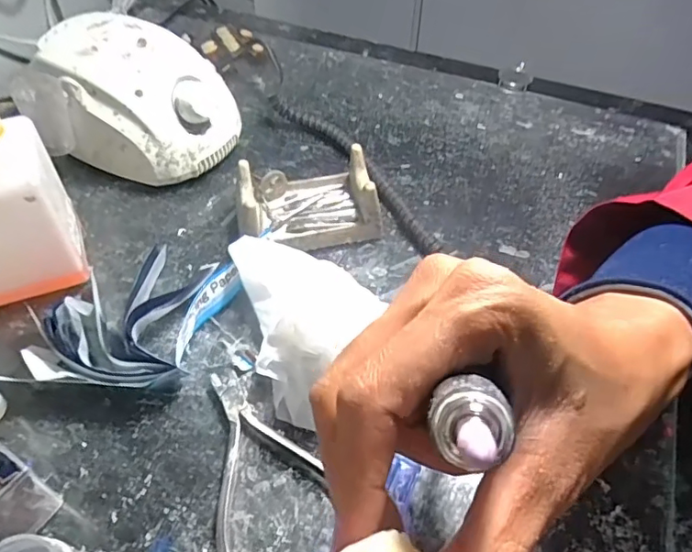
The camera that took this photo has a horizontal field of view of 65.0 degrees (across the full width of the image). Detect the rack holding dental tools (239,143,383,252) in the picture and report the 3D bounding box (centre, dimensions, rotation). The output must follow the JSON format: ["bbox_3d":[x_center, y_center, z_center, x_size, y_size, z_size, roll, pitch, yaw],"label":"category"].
[{"bbox_3d":[-0.027,-0.054,0.385,0.097,0.042,0.069,-12,52,-11],"label":"rack holding dental tools"}]

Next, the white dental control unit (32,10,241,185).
[{"bbox_3d":[-0.162,-0.134,0.423,0.140,0.085,0.103,18,53,13],"label":"white dental control unit"}]

